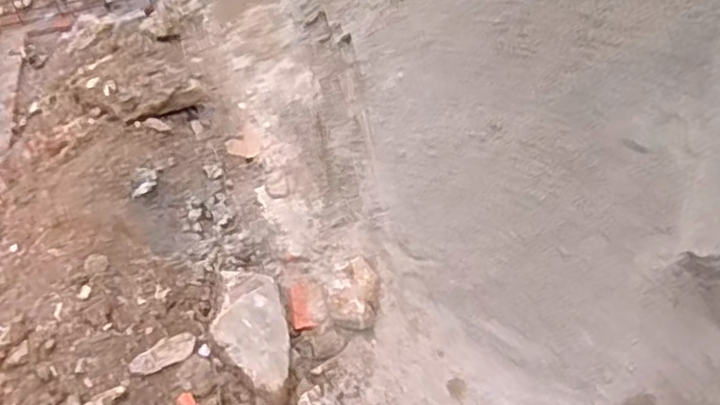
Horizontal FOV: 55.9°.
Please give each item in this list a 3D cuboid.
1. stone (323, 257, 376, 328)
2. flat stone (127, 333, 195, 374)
[{"bbox_3d":[-0.024,0.221,1.664,0.137,0.051,0.180,1,54,3],"label":"stone"},{"bbox_3d":[-0.425,0.330,1.477,0.148,0.020,0.056,-20,79,-40],"label":"flat stone"}]

